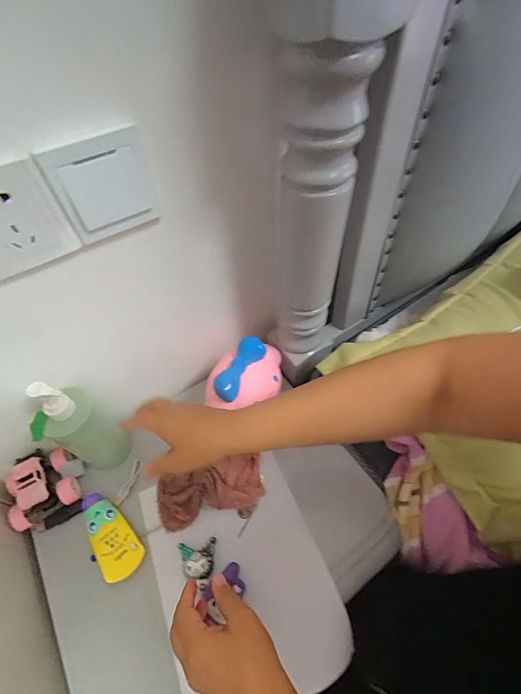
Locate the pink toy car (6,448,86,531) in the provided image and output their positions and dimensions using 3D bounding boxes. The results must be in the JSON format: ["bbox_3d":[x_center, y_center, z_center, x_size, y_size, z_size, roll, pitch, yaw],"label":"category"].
[{"bbox_3d":[-0.315,0.200,0.467,0.090,0.066,0.097,-25,57,-16],"label":"pink toy car"}]

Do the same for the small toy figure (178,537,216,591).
[{"bbox_3d":[-0.081,0.285,0.430,0.046,0.027,0.054,-11,54,-6],"label":"small toy figure"}]

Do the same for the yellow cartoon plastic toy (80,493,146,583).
[{"bbox_3d":[-0.209,0.257,0.449,0.053,0.024,0.115,-38,61,-23],"label":"yellow cartoon plastic toy"}]

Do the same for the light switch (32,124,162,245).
[{"bbox_3d":[-0.142,-0.144,0.302,0.082,0.085,0.009,-32,59,-20],"label":"light switch"}]

